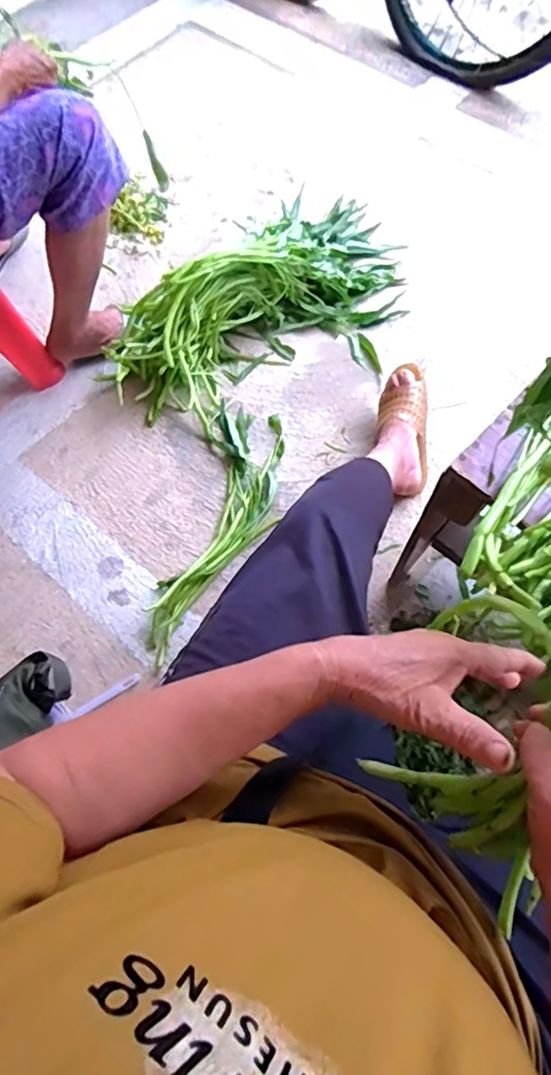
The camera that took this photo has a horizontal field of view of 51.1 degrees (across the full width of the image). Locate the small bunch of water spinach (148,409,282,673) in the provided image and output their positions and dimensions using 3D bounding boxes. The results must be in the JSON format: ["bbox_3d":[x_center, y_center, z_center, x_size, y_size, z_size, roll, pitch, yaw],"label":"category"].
[{"bbox_3d":[-0.089,-0.020,0.972,0.144,0.051,0.470,13,69,8],"label":"small bunch of water spinach"}]

